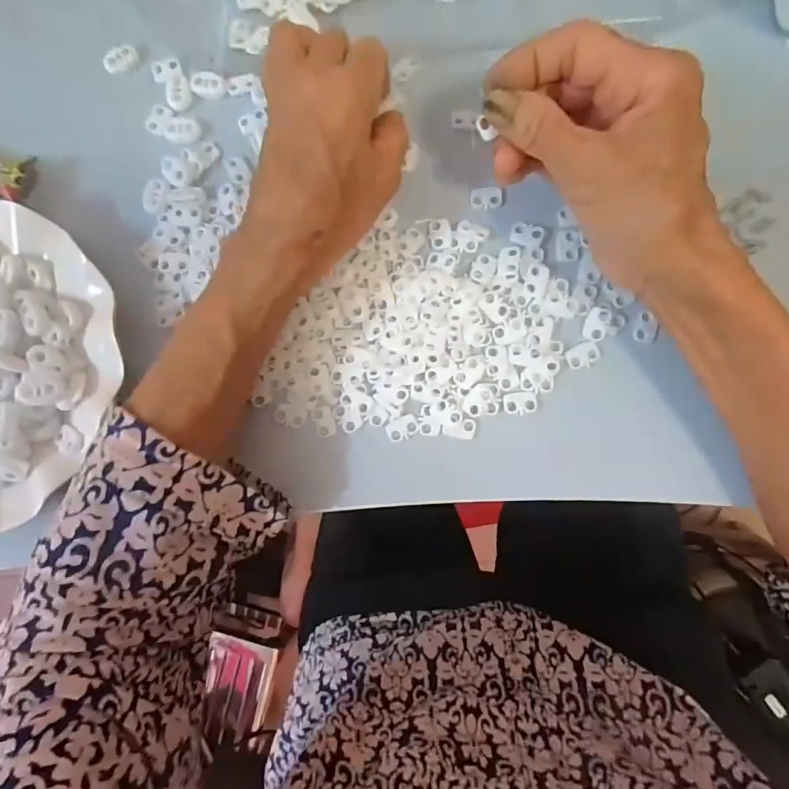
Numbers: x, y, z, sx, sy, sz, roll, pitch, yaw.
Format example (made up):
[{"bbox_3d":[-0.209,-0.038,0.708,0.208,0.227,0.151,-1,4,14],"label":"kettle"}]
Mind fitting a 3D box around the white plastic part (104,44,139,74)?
[{"bbox_3d":[-0.169,-0.207,0.296,0.021,0.007,0.011,-38,87,3],"label":"white plastic part"}]

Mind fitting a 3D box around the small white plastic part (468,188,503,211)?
[{"bbox_3d":[0.053,-0.115,0.279,0.019,0.004,0.012,-2,89,4],"label":"small white plastic part"}]

